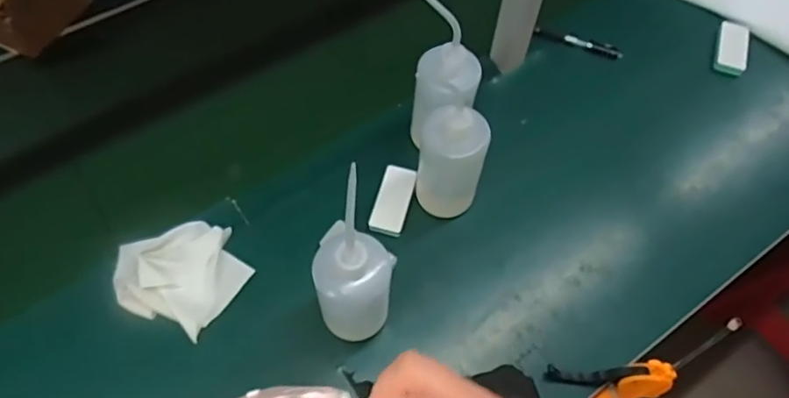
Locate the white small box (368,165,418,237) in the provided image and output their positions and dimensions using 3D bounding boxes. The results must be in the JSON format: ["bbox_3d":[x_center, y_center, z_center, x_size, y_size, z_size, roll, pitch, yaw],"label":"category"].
[{"bbox_3d":[-0.002,0.002,0.738,0.041,0.015,0.093,14,62,6],"label":"white small box"}]

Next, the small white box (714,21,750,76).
[{"bbox_3d":[0.518,-0.234,0.883,0.043,0.016,0.096,18,62,8],"label":"small white box"}]

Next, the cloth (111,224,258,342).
[{"bbox_3d":[-0.254,0.083,0.679,0.142,0.033,0.125,21,63,10],"label":"cloth"}]

